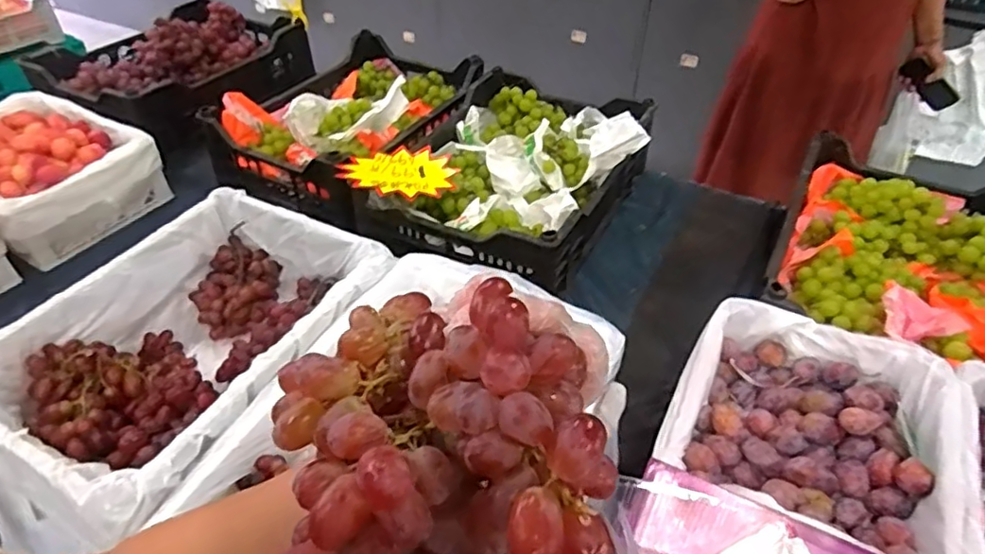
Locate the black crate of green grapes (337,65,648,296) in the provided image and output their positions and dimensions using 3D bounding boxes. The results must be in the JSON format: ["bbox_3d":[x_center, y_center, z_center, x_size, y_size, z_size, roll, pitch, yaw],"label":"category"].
[{"bbox_3d":[0.031,-0.186,1.072,0.393,0.157,0.482,17,44,17],"label":"black crate of green grapes"}]

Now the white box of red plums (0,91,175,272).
[{"bbox_3d":[-0.839,-0.193,1.123,0.391,0.123,0.283,24,47,24],"label":"white box of red plums"}]

